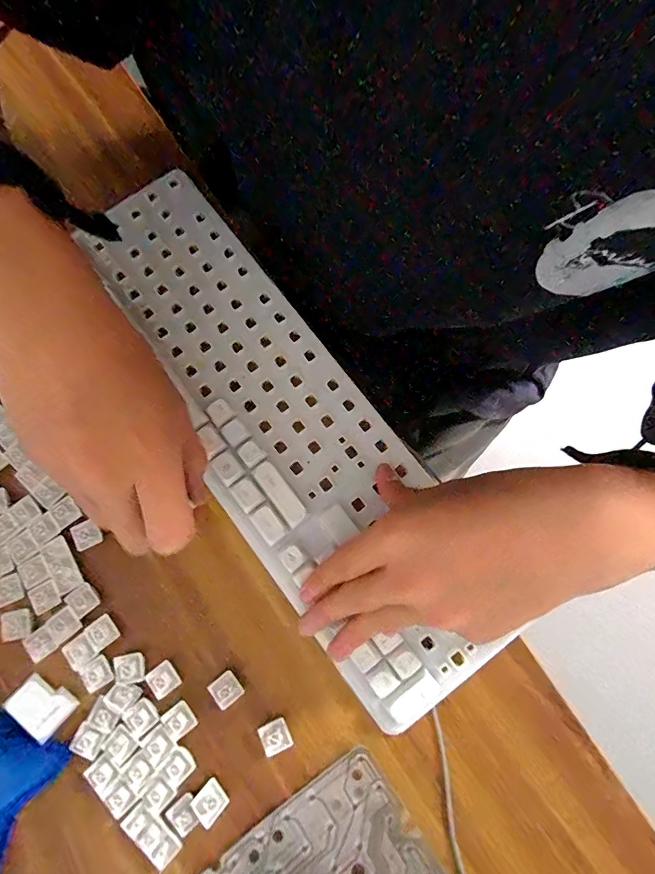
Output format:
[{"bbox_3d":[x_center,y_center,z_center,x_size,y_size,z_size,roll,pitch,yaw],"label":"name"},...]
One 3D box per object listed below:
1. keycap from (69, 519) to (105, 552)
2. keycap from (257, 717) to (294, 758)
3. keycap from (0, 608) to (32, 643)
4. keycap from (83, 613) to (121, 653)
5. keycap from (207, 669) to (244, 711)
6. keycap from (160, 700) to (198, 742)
[{"bbox_3d":[-0.167,0.067,0.282,0.019,0.004,0.018,-25,80,-5],"label":"keycap"},{"bbox_3d":[-0.034,0.193,0.263,0.017,0.010,0.018,-26,80,-5],"label":"keycap"},{"bbox_3d":[-0.207,0.124,0.269,0.020,0.004,0.019,-15,80,-3],"label":"keycap"},{"bbox_3d":[-0.150,0.130,0.272,0.017,0.004,0.018,-38,82,-7],"label":"keycap"},{"bbox_3d":[-0.066,0.165,0.267,0.018,0.009,0.018,-34,81,-7],"label":"keycap"},{"bbox_3d":[-0.096,0.182,0.261,0.018,0.006,0.018,-36,82,-7],"label":"keycap"}]

